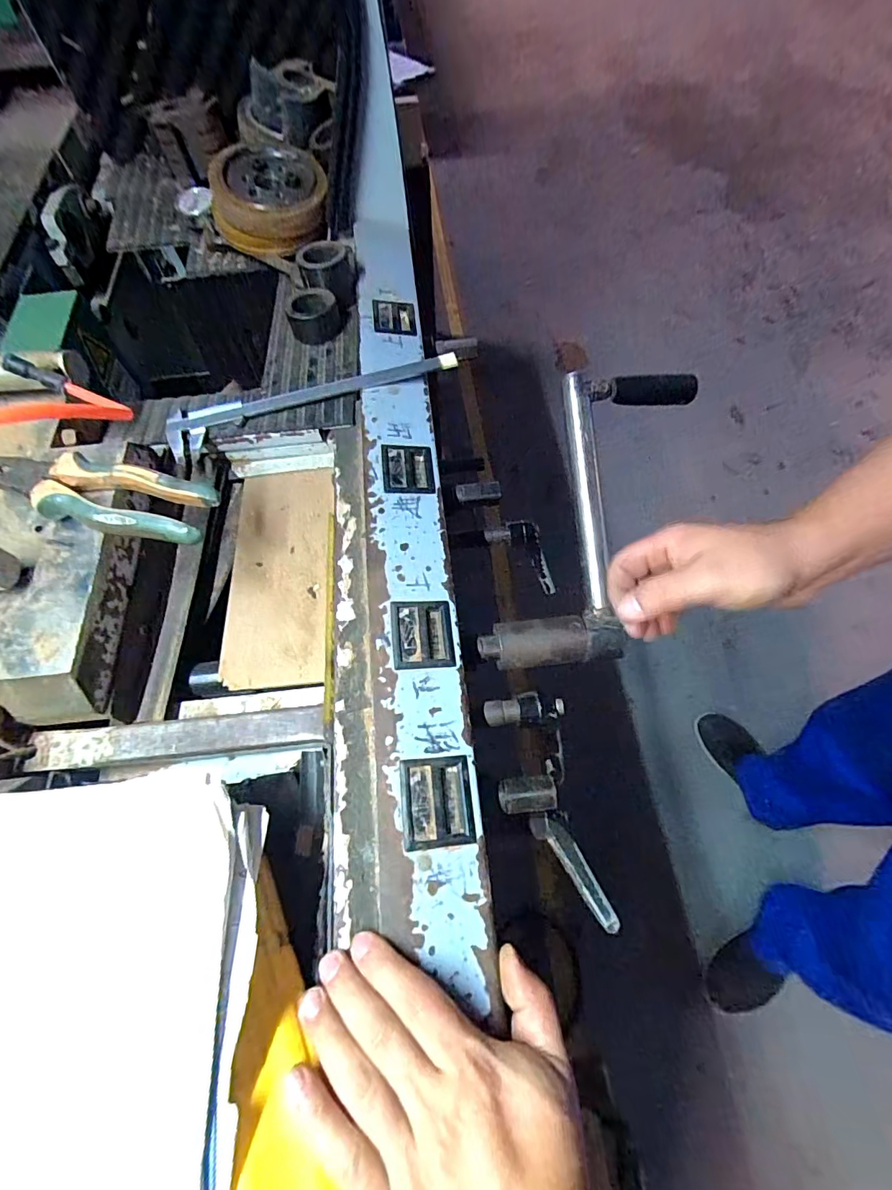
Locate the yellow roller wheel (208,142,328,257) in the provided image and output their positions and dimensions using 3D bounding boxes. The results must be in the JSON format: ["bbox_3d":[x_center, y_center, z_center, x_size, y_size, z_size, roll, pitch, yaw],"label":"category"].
[{"bbox_3d":[-0.224,-0.502,0.610,0.146,0.069,0.117,-17,65,-5],"label":"yellow roller wheel"}]

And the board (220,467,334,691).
[{"bbox_3d":[-0.153,-0.027,0.448,0.090,0.018,0.224,-5,64,1],"label":"board"}]

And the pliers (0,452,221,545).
[{"bbox_3d":[-0.278,-0.081,0.376,0.187,0.018,0.053,10,66,8],"label":"pliers"}]

